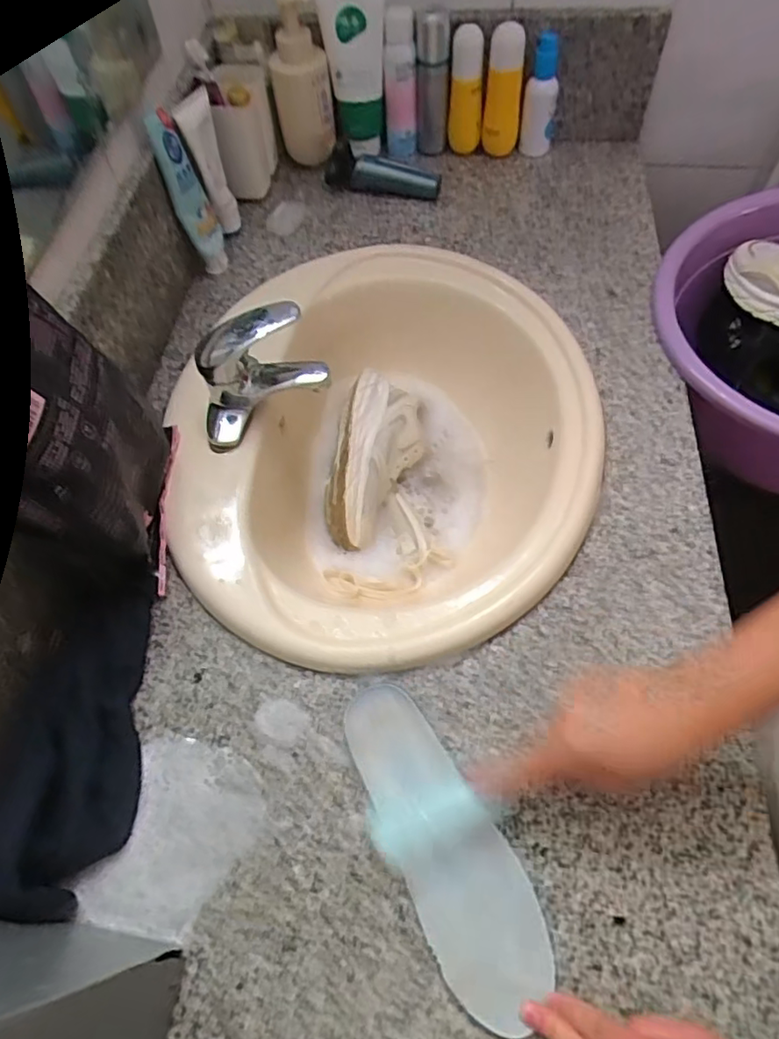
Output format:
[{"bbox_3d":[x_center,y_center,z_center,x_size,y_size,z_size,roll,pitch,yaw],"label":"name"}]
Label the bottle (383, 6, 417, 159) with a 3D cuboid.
[{"bbox_3d":[0.015,-0.595,0.832,0.044,0.168,0.036,-3,60,2],"label":"bottle"}]

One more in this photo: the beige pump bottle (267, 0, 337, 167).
[{"bbox_3d":[-0.121,-0.599,0.823,0.078,0.193,0.077,-10,60,-2],"label":"beige pump bottle"}]

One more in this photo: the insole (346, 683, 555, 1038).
[{"bbox_3d":[0.040,0.231,0.445,0.078,0.008,0.230,-21,62,-15],"label":"insole"}]

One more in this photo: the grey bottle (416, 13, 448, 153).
[{"bbox_3d":[0.059,-0.592,0.832,0.042,0.167,0.033,5,61,7],"label":"grey bottle"}]

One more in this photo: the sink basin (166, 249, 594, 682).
[{"bbox_3d":[-0.003,-0.078,0.687,0.423,0.143,0.532,1,59,1],"label":"sink basin"}]

